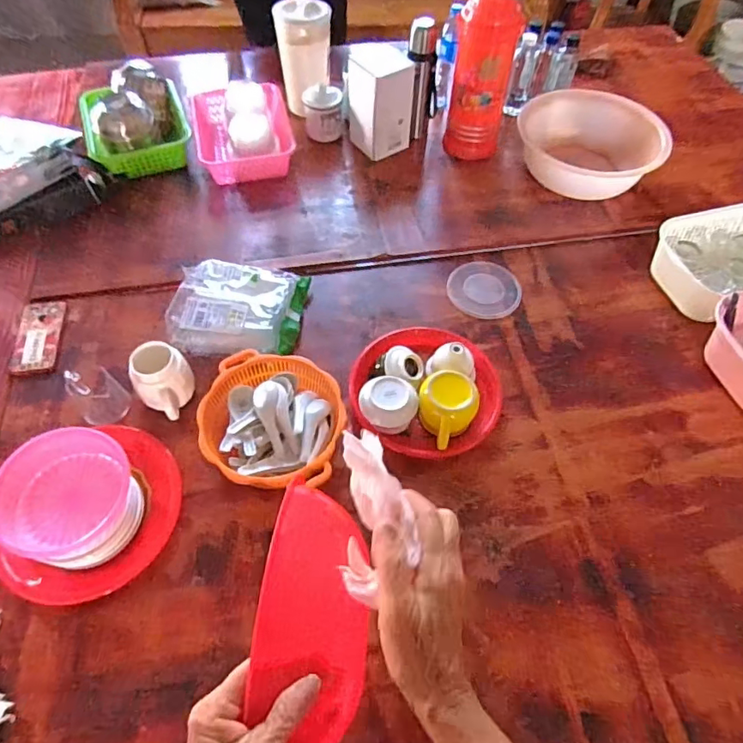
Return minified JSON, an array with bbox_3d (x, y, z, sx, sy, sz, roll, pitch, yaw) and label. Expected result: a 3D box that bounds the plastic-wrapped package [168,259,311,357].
[{"bbox_3d":[-0.245,-0.117,0.952,0.226,0.062,0.194,5,58,3],"label":"plastic-wrapped package"}]

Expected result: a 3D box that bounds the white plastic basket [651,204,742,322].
[{"bbox_3d":[0.684,-0.217,0.993,0.255,0.099,0.229,-15,59,-10],"label":"white plastic basket"}]

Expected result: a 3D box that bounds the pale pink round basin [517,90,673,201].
[{"bbox_3d":[0.483,-0.502,1.166,0.319,0.105,0.258,24,61,14],"label":"pale pink round basin"}]

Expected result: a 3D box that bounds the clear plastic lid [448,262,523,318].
[{"bbox_3d":[0.224,-0.164,1.031,0.129,0.016,0.148,-32,63,-19],"label":"clear plastic lid"}]

